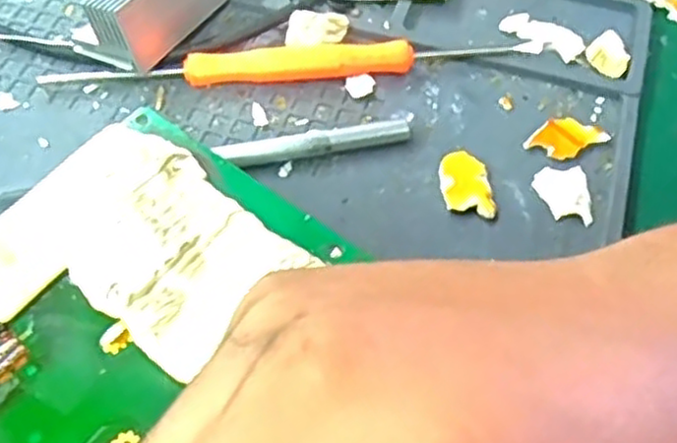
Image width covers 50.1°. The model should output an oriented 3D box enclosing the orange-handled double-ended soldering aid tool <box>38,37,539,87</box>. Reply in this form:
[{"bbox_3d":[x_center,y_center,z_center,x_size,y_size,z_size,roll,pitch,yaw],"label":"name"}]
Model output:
[{"bbox_3d":[-0.015,-0.055,0.251,0.170,0.010,0.012,-5,59,-4],"label":"orange-handled double-ended soldering aid tool"}]

